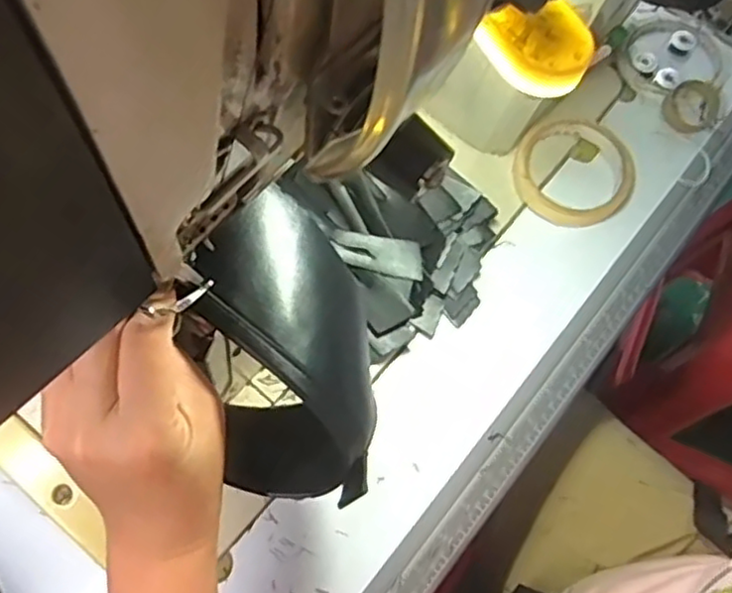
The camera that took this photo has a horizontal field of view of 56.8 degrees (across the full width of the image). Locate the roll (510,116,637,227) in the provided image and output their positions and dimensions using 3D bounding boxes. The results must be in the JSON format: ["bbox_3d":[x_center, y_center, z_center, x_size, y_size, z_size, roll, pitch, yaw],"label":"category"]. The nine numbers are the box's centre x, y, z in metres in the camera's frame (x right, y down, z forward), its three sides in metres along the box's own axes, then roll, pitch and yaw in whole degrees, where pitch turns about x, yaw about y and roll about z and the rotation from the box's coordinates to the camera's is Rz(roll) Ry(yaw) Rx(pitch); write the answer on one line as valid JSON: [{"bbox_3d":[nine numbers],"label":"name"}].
[{"bbox_3d":[0.159,-0.097,0.515,0.089,0.023,0.088,27,69,9],"label":"roll"}]

